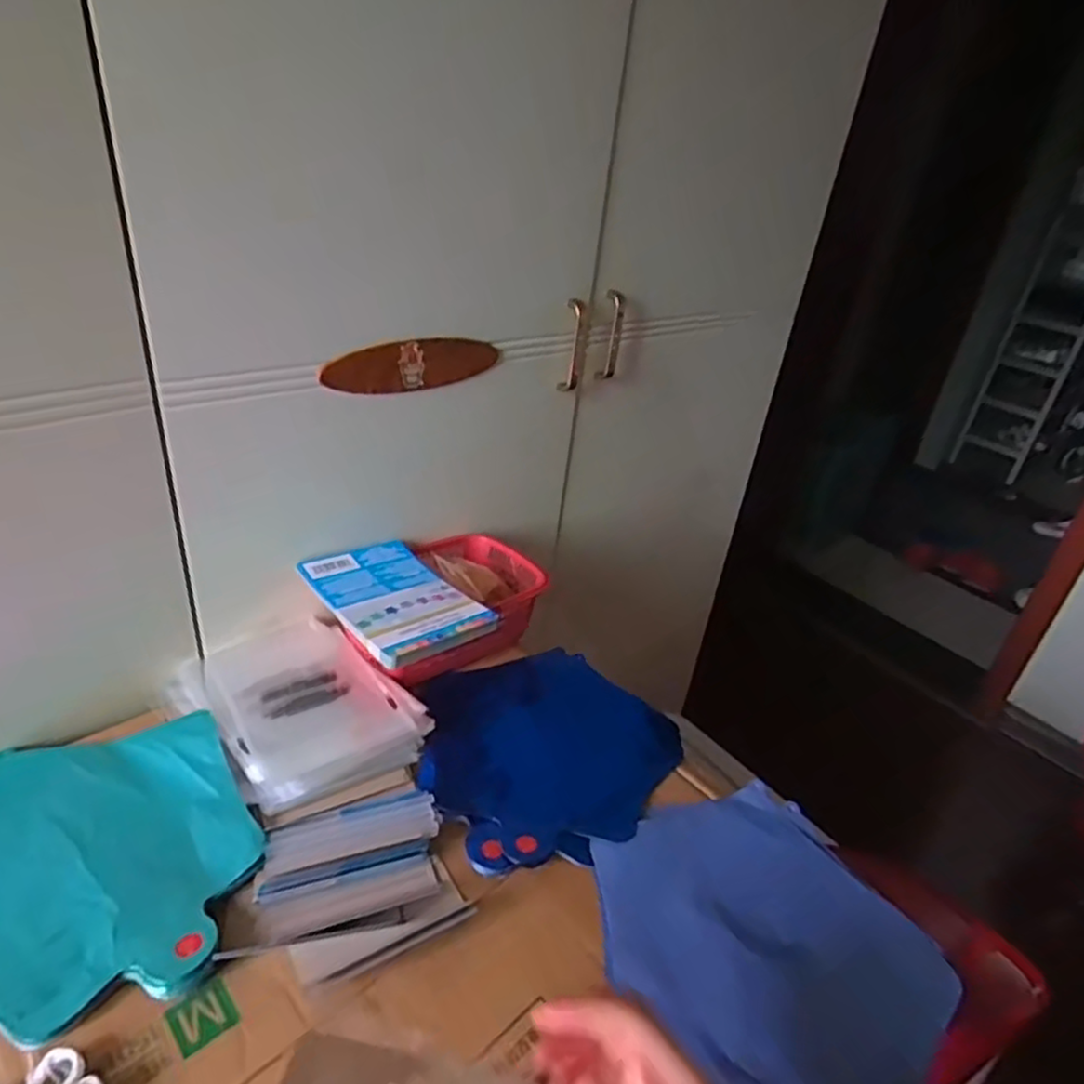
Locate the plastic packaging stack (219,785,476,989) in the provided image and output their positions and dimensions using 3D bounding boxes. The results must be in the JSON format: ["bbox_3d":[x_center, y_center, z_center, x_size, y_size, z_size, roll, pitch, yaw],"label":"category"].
[{"bbox_3d":[-0.129,0.233,0.488,0.134,0.026,0.111,-8,33,-25],"label":"plastic packaging stack"}]

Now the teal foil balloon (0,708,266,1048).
[{"bbox_3d":[-0.317,0.213,0.489,0.207,0.016,0.233,-9,34,-26],"label":"teal foil balloon"}]

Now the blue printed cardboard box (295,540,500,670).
[{"bbox_3d":[-0.138,0.047,0.655,0.114,0.019,0.182,-17,38,-36],"label":"blue printed cardboard box"}]

